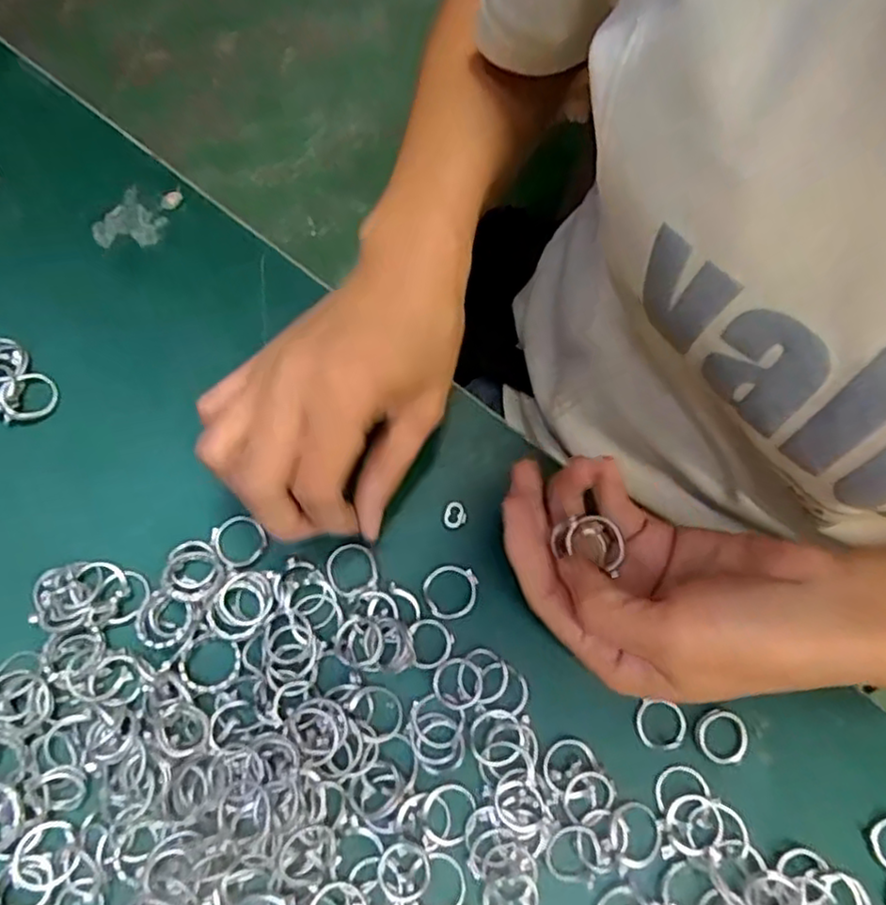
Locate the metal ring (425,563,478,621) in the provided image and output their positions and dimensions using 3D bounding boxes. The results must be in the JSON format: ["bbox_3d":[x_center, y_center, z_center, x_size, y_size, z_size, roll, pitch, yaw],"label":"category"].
[{"bbox_3d":[0.003,0.058,0.286,0.021,0.004,0.023,1,72,-2],"label":"metal ring"}]

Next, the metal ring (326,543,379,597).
[{"bbox_3d":[-0.038,0.049,0.285,0.021,0.004,0.021,1,72,-2],"label":"metal ring"}]

